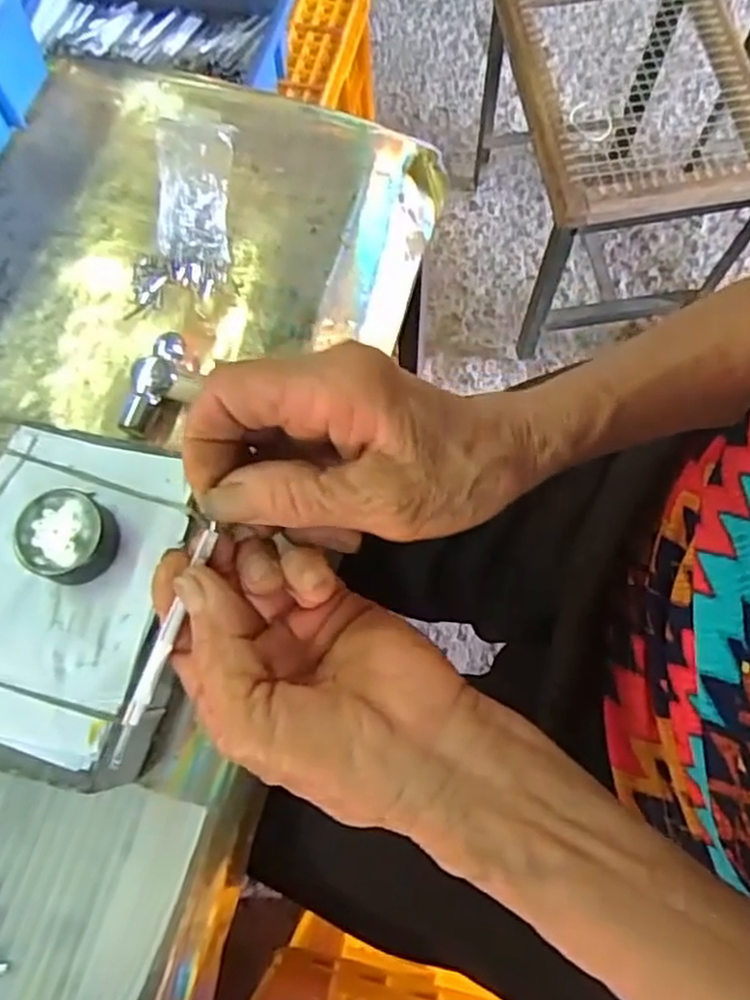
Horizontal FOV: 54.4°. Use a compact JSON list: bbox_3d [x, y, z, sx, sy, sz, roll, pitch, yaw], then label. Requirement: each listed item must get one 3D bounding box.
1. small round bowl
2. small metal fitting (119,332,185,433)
[{"bbox_3d":[-0.133,0.016,0.314,0.036,0.019,0.038,-1,69,3],"label":"small round bowl"},{"bbox_3d":[-0.123,-0.065,0.406,0.022,0.018,0.059,7,70,6],"label":"small metal fitting"}]

